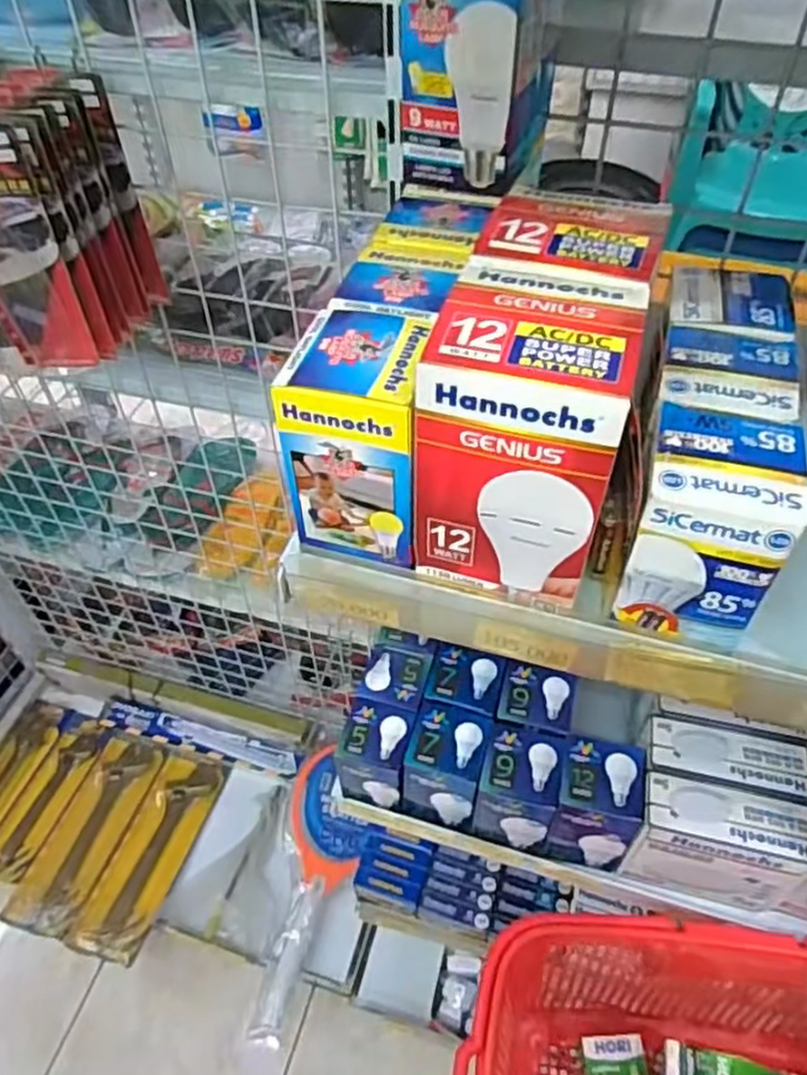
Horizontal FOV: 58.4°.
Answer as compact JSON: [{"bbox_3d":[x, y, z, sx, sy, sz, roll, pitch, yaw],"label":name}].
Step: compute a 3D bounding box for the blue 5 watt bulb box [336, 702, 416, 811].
[{"bbox_3d":[-0.023,0.189,0.631,0.058,0.081,0.057,10,50,9],"label":"blue 5 watt bulb box"}]

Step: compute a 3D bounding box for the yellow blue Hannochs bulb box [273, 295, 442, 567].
[{"bbox_3d":[-0.021,-0.051,0.356,0.061,0.102,0.076,6,50,5],"label":"yellow blue Hannochs bulb box"}]

